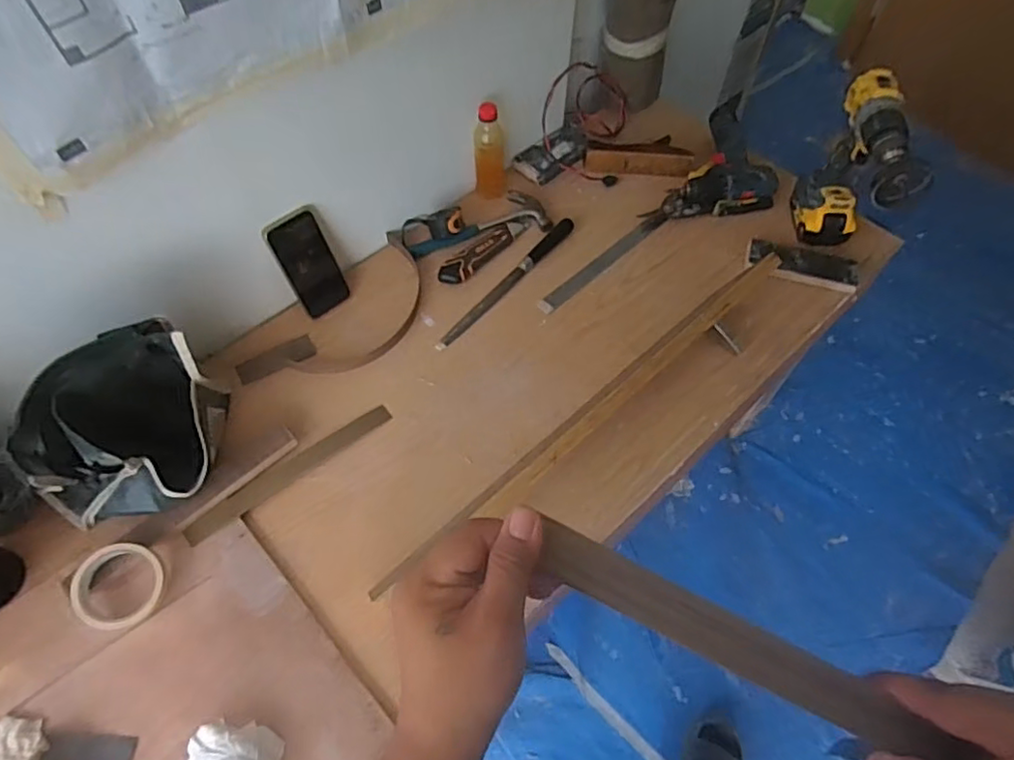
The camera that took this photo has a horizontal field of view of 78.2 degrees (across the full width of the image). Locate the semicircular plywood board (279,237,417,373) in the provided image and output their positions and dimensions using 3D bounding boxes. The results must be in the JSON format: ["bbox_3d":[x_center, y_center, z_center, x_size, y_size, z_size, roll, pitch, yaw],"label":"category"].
[{"bbox_3d":[-0.227,-0.114,0.988,0.152,0.016,0.261,38,66,20],"label":"semicircular plywood board"}]

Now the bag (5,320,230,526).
[{"bbox_3d":[-0.455,0.071,0.764,0.152,0.222,0.242,37,66,19],"label":"bag"}]

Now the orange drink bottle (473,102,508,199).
[{"bbox_3d":[-0.029,-0.388,1.072,0.053,0.169,0.051,-2,59,-1],"label":"orange drink bottle"}]

